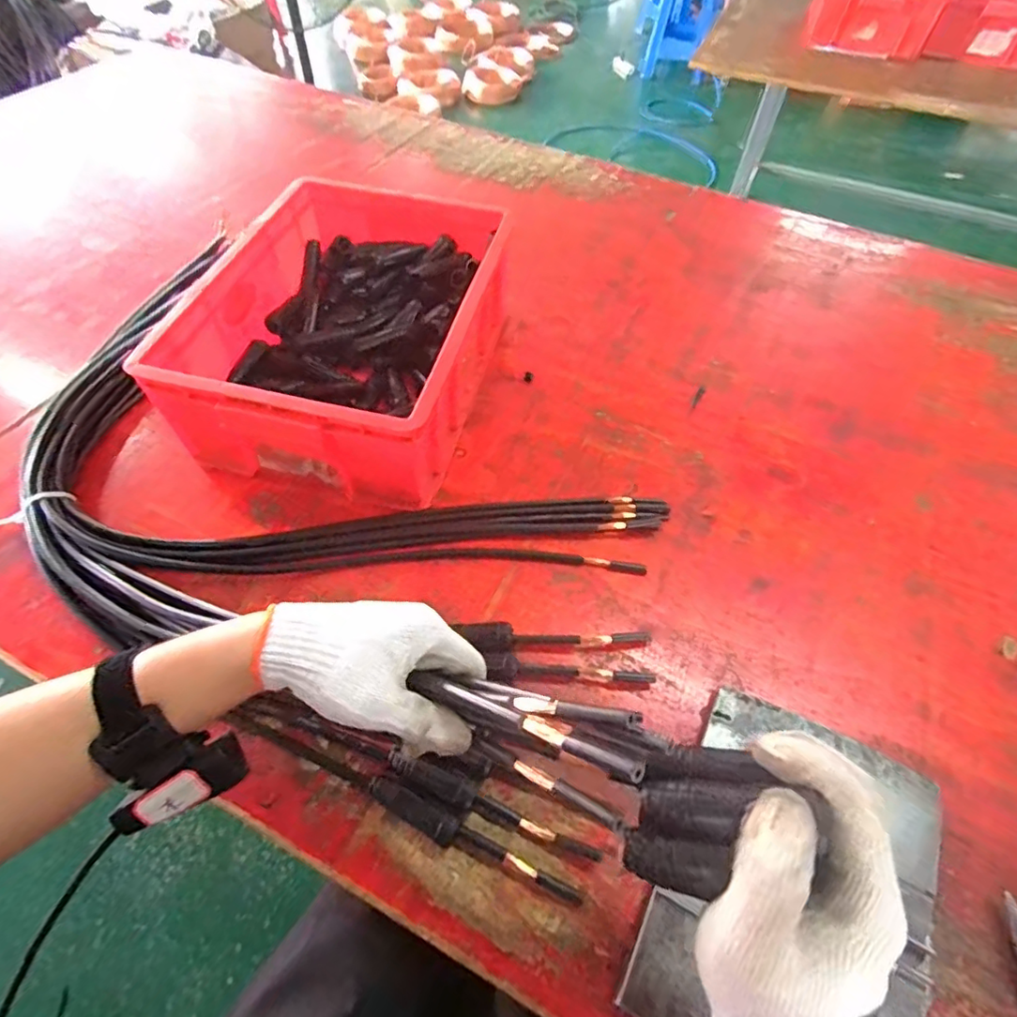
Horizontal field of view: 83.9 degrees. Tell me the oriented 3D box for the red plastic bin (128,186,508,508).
[{"bbox_3d":[-0.178,-0.217,0.702,0.302,0.157,0.412,13,56,8],"label":"red plastic bin"}]

